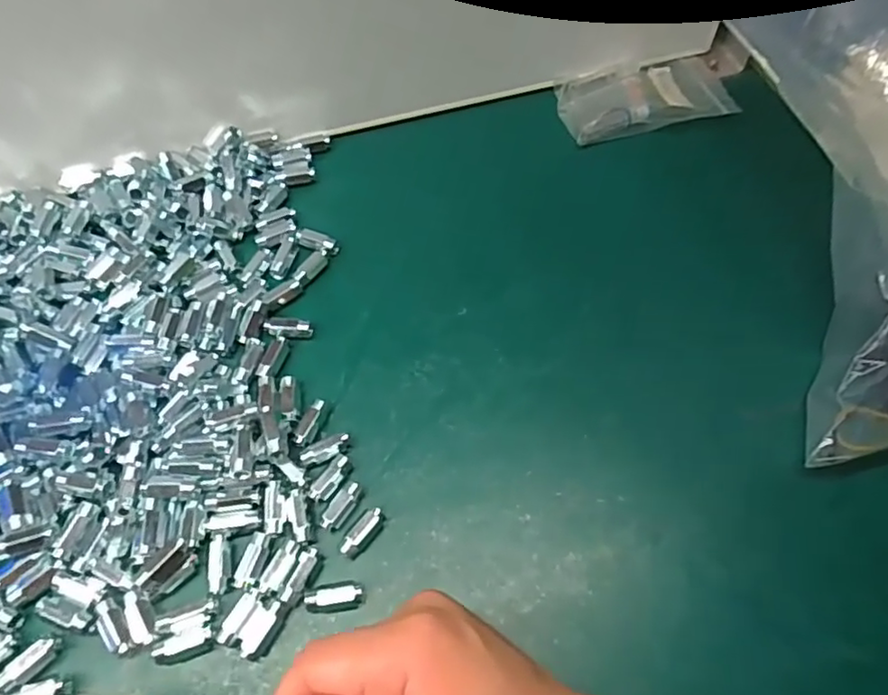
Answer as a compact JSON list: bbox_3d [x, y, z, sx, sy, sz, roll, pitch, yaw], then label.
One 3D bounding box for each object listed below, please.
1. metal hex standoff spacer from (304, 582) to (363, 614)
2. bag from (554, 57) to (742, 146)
[{"bbox_3d":[-0.053,0.122,0.302,0.026,0.012,0.011,-12,63,-6],"label":"metal hex standoff spacer"},{"bbox_3d":[0.146,-0.190,0.461,0.120,0.017,0.075,-10,63,-5],"label":"bag"}]

